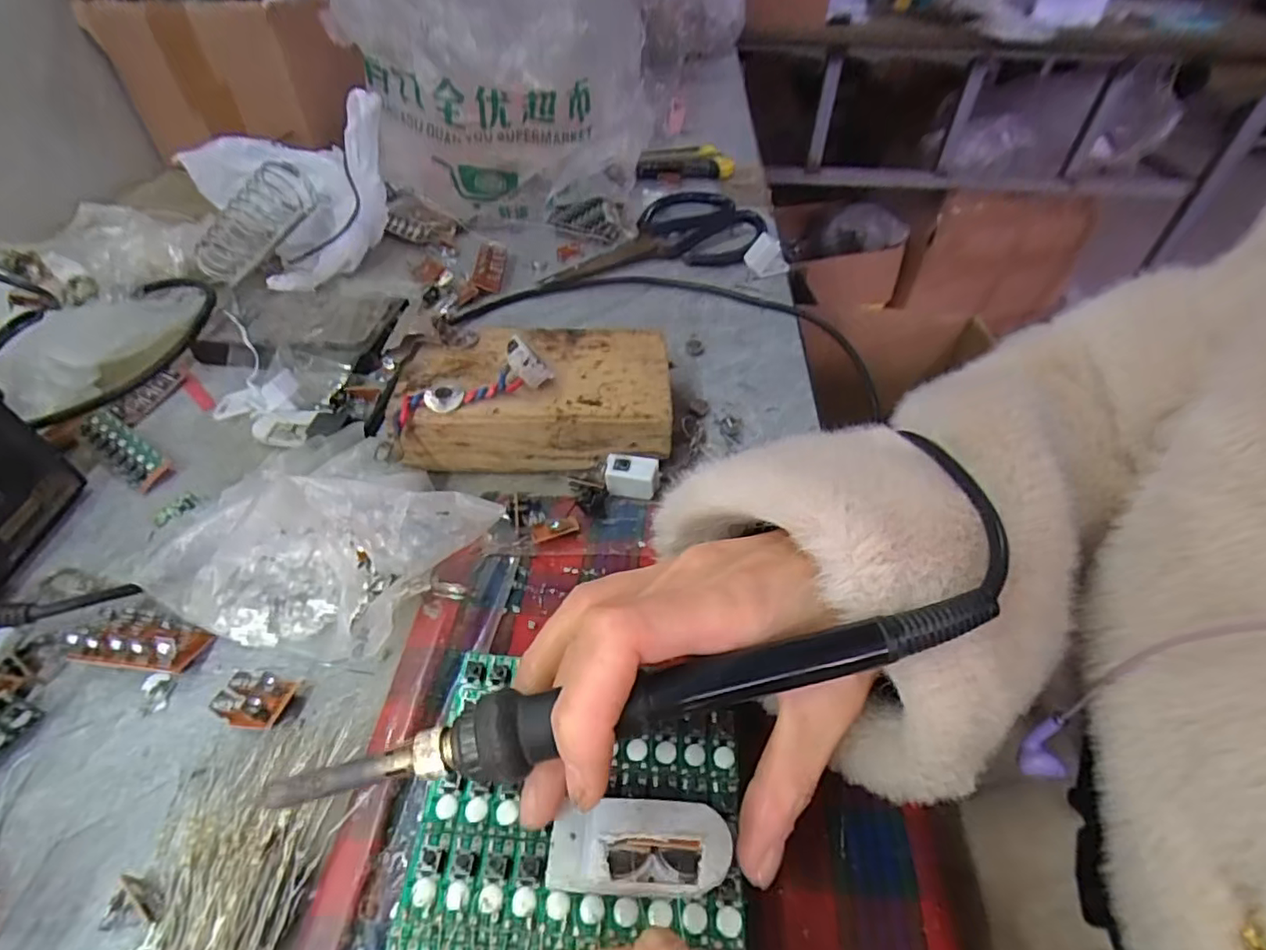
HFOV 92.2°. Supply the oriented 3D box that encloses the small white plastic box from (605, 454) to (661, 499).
[{"bbox_3d":[-0.001,0.000,0.313,0.027,0.018,0.014,9,46,6],"label":"small white plastic box"}]

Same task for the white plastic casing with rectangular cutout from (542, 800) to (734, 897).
[{"bbox_3d":[0.002,0.104,0.172,0.051,0.006,0.025,1,45,-8],"label":"white plastic casing with rectangular cutout"}]

